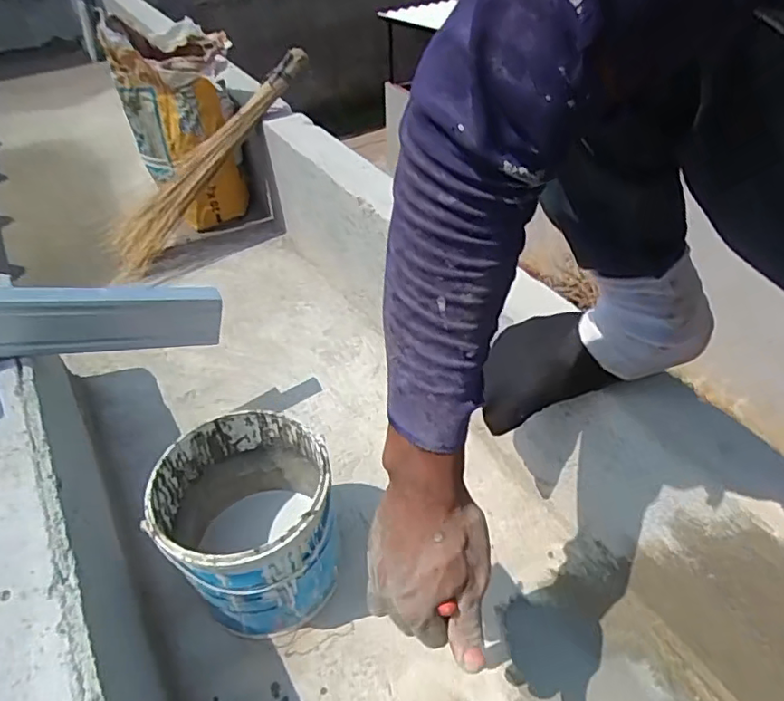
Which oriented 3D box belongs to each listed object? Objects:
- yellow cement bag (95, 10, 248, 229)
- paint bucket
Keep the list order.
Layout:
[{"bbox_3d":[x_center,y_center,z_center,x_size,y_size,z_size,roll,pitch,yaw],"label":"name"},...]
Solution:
[{"bbox_3d":[-0.425,-0.444,1.178,0.210,0.394,0.184,2,43,5],"label":"yellow cement bag"},{"bbox_3d":[-0.153,0.197,0.638,0.179,0.185,0.178,-1,43,1],"label":"paint bucket"}]

